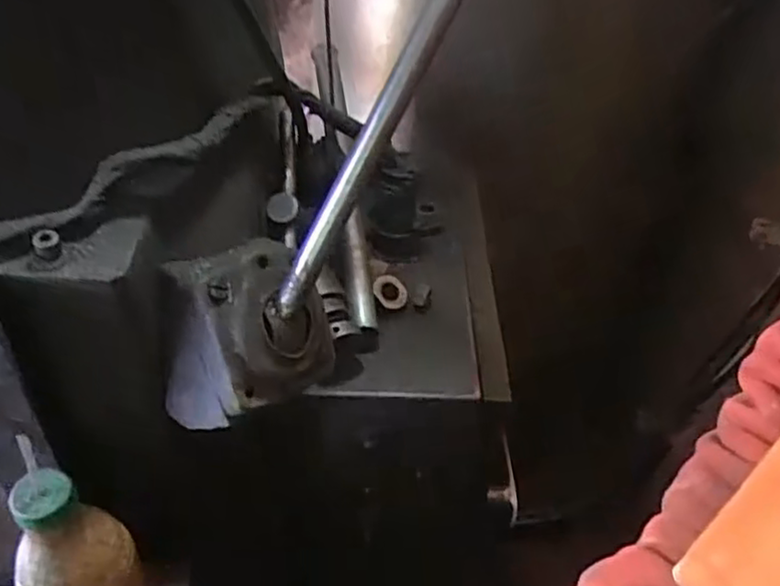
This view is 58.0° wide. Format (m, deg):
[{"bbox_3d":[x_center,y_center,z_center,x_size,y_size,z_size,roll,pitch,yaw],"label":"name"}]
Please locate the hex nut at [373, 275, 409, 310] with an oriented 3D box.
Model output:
[{"bbox_3d":[0.001,-0.002,0.558,0.028,0.009,0.028,8,70,-13],"label":"hex nut"}]

